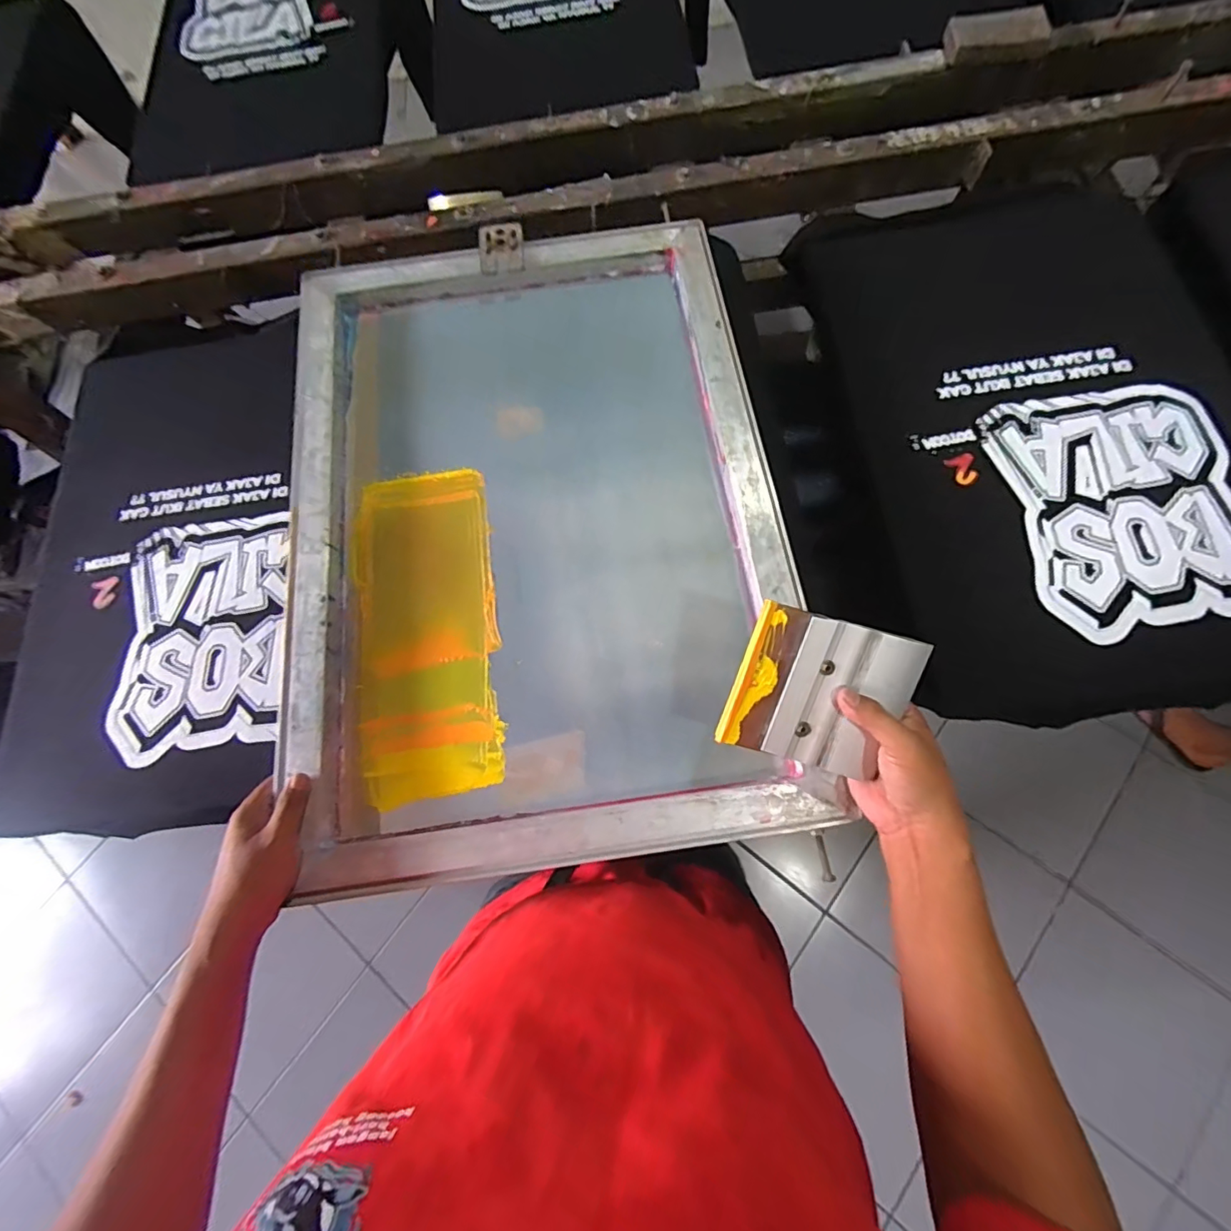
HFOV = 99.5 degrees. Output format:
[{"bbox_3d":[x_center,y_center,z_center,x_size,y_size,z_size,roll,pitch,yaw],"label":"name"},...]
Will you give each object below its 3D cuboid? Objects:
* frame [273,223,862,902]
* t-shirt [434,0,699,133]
[{"bbox_3d":[-0.081,-0.109,0.527,0.460,0.048,0.650,-8,71,-1],"label":"frame"},{"bbox_3d":[-0.103,-1.052,0.889,0.428,0.085,0.578,-7,74,3],"label":"t-shirt"}]

